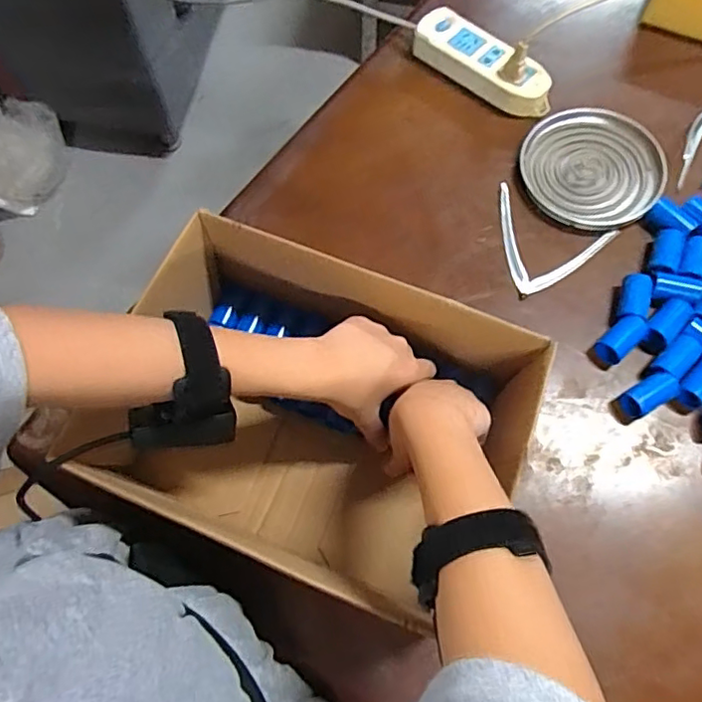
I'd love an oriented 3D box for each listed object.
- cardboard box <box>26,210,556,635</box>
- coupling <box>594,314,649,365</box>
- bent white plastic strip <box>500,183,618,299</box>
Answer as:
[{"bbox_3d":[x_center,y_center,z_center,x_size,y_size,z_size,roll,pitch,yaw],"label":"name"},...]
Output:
[{"bbox_3d":[-0.026,0.052,0.458,0.293,0.124,0.212,19,70,7],"label":"cardboard box"},{"bbox_3d":[0.253,-0.010,0.547,0.051,0.022,0.028,-41,74,-15],"label":"coupling"},{"bbox_3d":[0.190,-0.102,0.587,0.122,0.007,0.108,27,71,10],"label":"bent white plastic strip"}]

